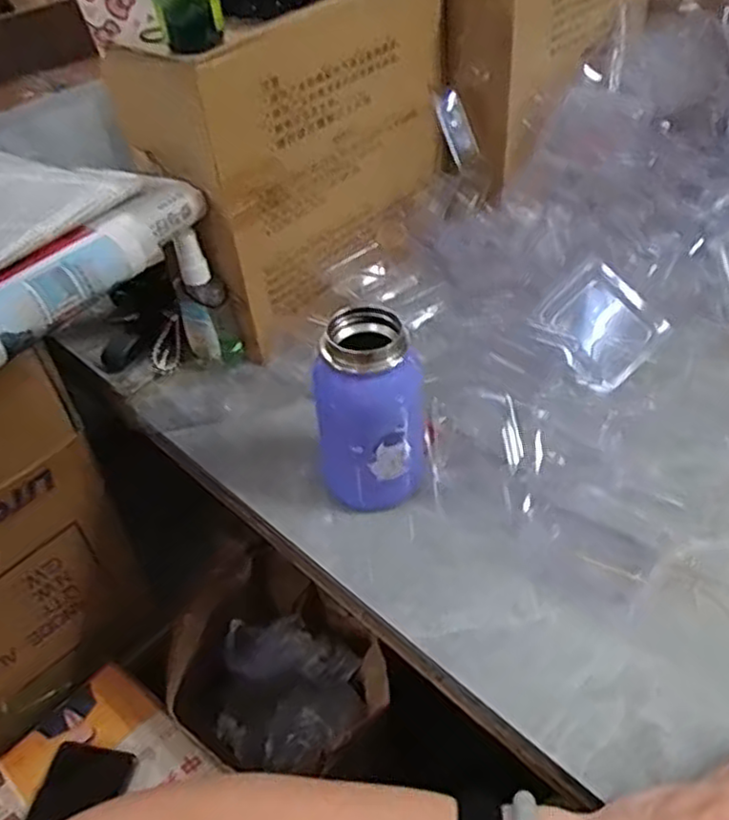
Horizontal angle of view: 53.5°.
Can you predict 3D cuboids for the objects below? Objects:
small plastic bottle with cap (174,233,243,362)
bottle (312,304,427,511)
[{"bbox_3d":[-0.138,-0.092,0.618,0.037,0.120,0.030,26,52,27],"label":"small plastic bottle with cap"},{"bbox_3d":[0.007,0.005,0.501,0.071,0.138,0.068,1,45,6],"label":"bottle"}]

